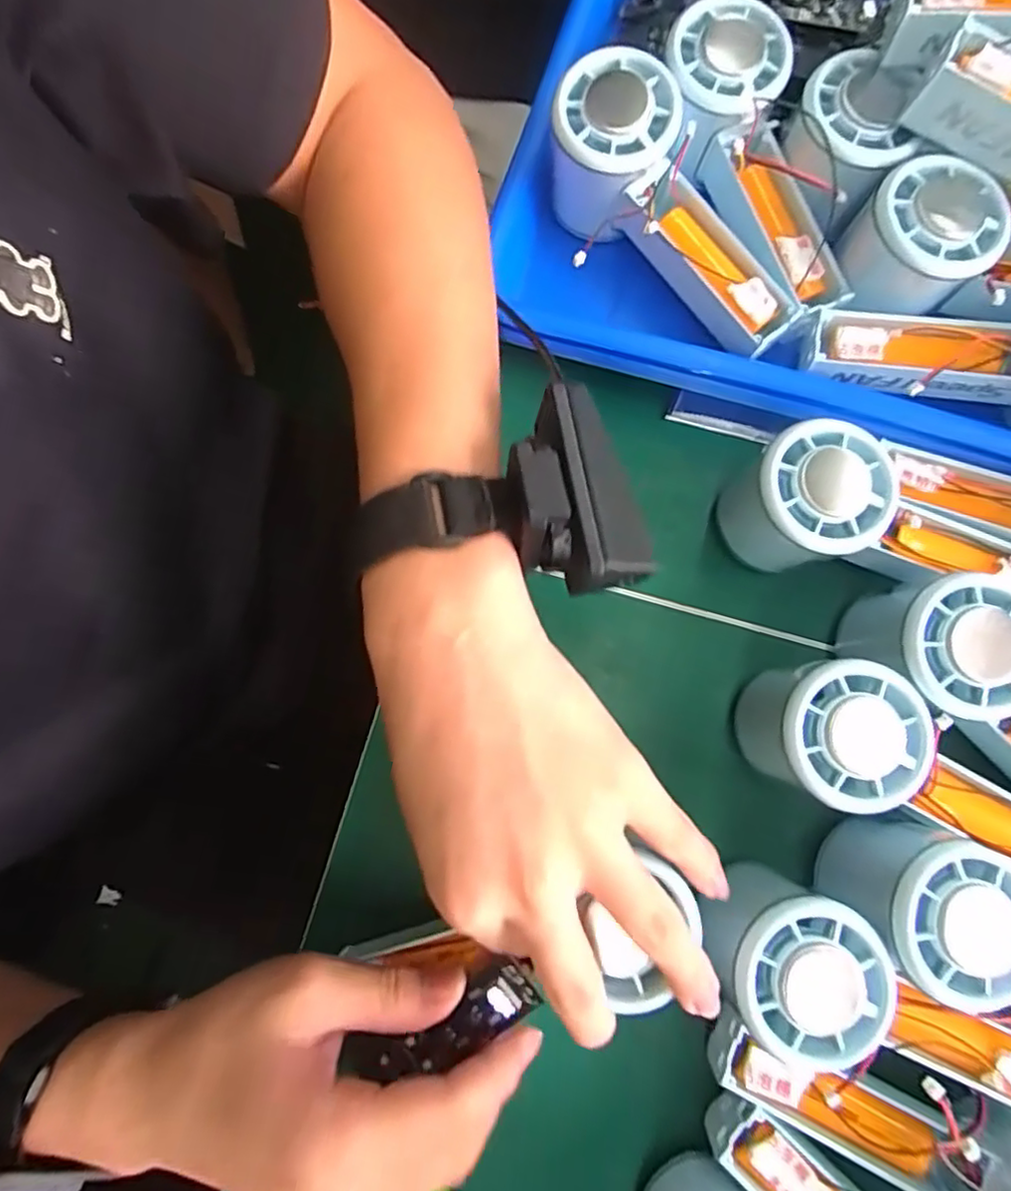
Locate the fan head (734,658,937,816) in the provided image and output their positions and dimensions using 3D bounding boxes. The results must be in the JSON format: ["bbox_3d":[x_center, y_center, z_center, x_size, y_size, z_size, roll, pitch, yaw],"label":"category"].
[{"bbox_3d":[0.136,0.059,0.270,0.057,0.060,0.055,0,79,1],"label":"fan head"}]

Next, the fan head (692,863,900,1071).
[{"bbox_3d":[0.111,0.143,0.251,0.056,0.055,0.063,-41,82,-7],"label":"fan head"}]

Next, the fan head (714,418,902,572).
[{"bbox_3d":[0.136,-0.042,0.288,0.056,0.065,0.055,0,79,1],"label":"fan head"}]

